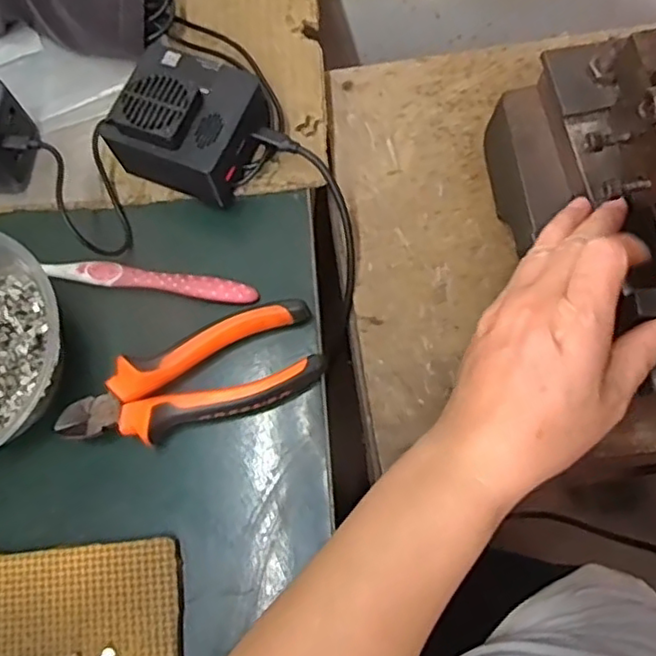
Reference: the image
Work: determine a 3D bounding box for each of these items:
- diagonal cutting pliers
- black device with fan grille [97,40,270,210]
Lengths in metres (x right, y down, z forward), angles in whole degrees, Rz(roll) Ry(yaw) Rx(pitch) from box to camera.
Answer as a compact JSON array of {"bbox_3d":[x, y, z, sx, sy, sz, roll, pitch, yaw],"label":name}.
[{"bbox_3d":[-0.078,0.032,0.370,0.150,0.026,0.054,-19,74,-4],"label":"diagonal cutting pliers"},{"bbox_3d":[-0.085,-0.127,0.396,0.077,0.060,0.079,27,76,9],"label":"black device with fan grille"}]

